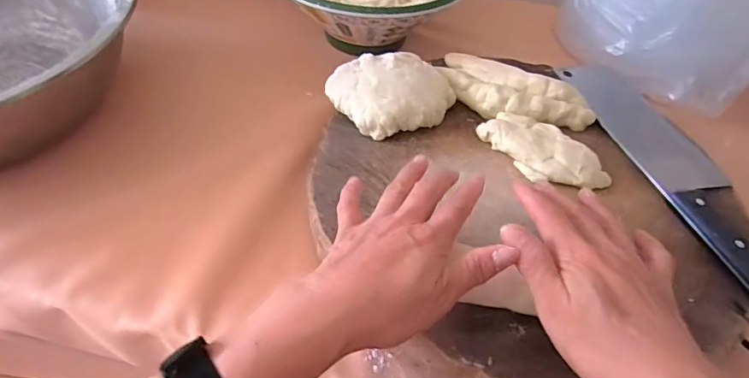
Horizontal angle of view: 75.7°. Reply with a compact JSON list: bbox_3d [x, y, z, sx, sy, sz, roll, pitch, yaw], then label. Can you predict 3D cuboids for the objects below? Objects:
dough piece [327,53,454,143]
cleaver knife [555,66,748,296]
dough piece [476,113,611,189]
[{"bbox_3d":[0.016,-0.091,0.447,0.100,0.029,0.089,-27,56,-26],"label":"dough piece"},{"bbox_3d":[0.265,-0.023,0.420,0.082,0.015,0.280,-11,50,-15],"label":"cleaver knife"},{"bbox_3d":[0.146,-0.033,0.419,0.048,0.018,0.109,-34,59,-30],"label":"dough piece"}]

